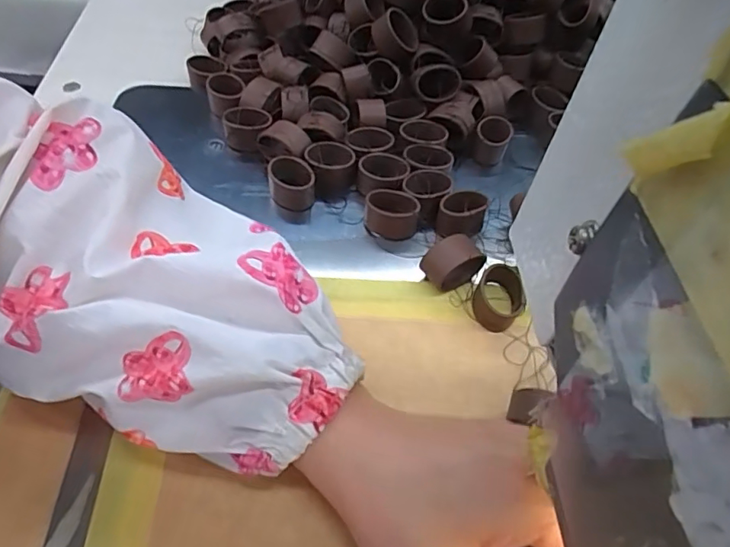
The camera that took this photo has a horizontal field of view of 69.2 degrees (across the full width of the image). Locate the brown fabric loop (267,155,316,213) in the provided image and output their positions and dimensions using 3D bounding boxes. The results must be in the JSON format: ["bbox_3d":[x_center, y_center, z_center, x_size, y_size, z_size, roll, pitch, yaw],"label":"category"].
[{"bbox_3d":[-0.045,-0.056,0.324,0.027,0.020,0.030,-8,53,-11],"label":"brown fabric loop"}]

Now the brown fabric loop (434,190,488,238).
[{"bbox_3d":[0.058,-0.036,0.319,0.027,0.022,0.022,16,53,8],"label":"brown fabric loop"}]

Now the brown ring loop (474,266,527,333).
[{"bbox_3d":[0.072,0.014,0.282,0.026,0.019,0.029,30,56,17],"label":"brown ring loop"}]

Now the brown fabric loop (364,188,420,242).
[{"bbox_3d":[0.016,-0.035,0.314,0.031,0.021,0.024,11,52,4],"label":"brown fabric loop"}]

